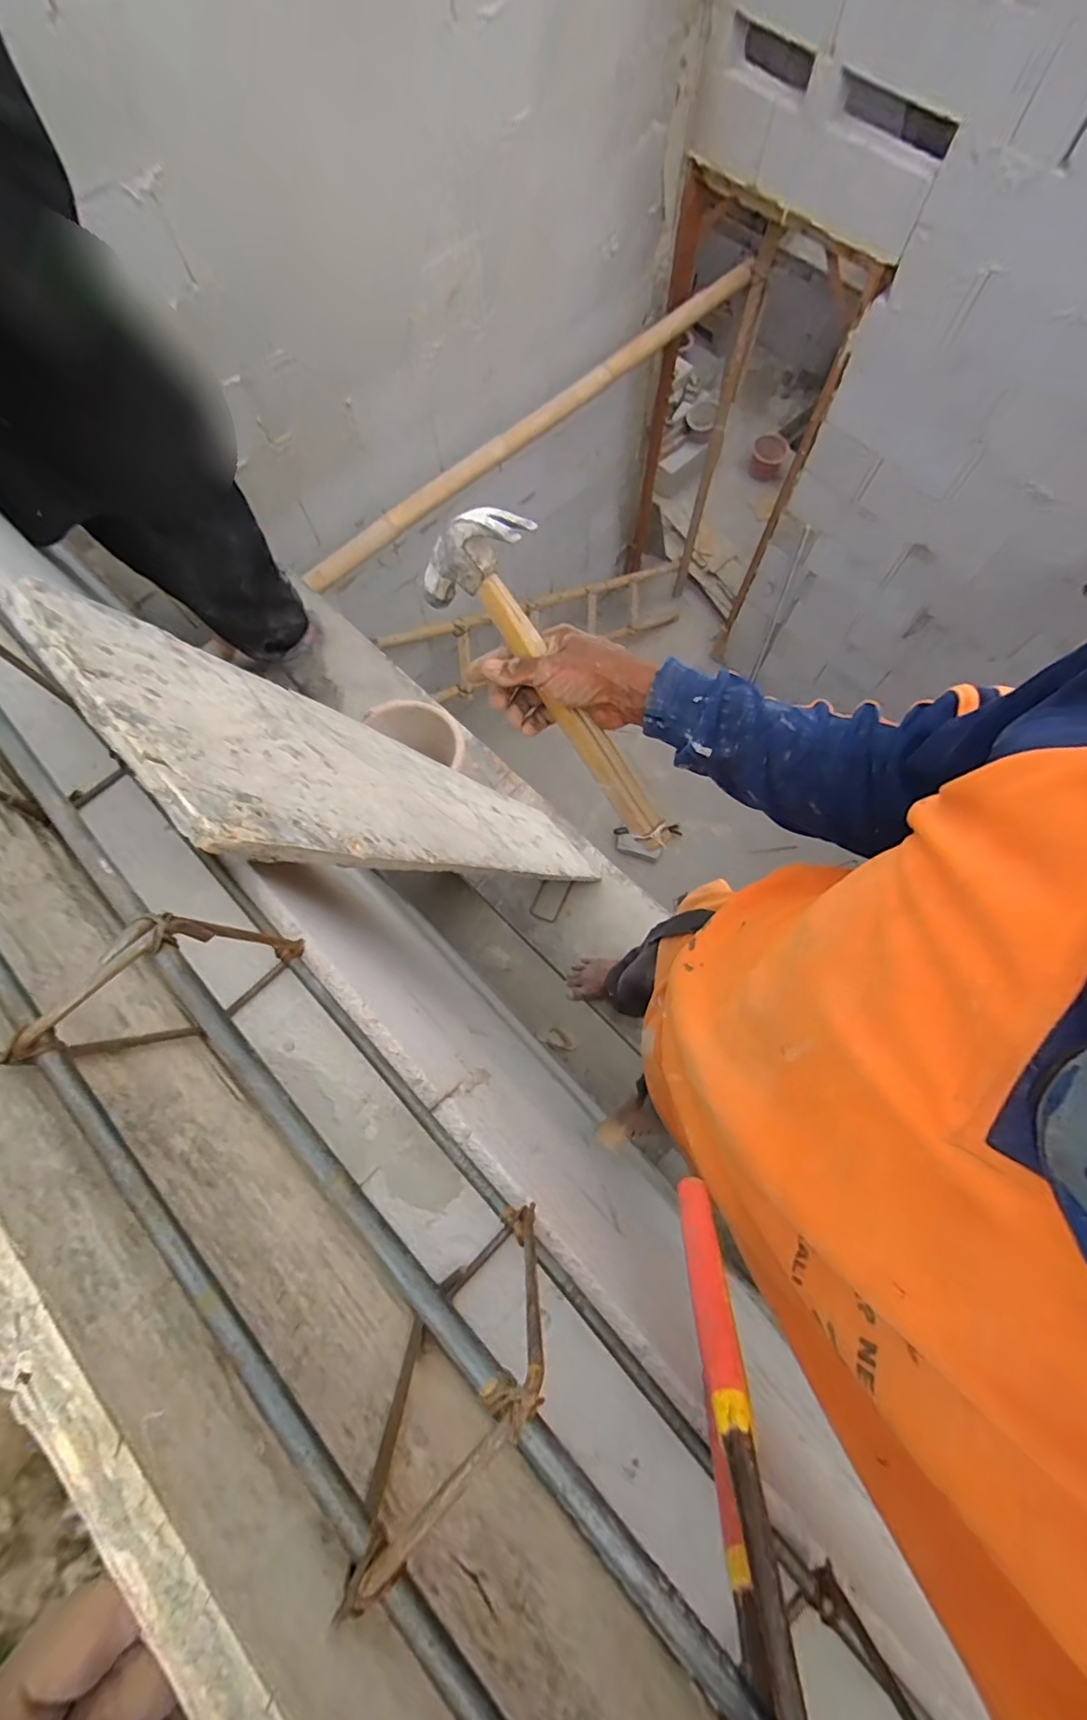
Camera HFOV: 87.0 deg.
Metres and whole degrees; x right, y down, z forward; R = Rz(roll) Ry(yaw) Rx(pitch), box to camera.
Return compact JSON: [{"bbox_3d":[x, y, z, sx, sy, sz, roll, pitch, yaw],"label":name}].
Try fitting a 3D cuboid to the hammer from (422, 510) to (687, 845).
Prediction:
[{"bbox_3d":[0.026,-0.141,0.464,0.305,0.114,0.022,48,60,-10],"label":"hammer"}]

